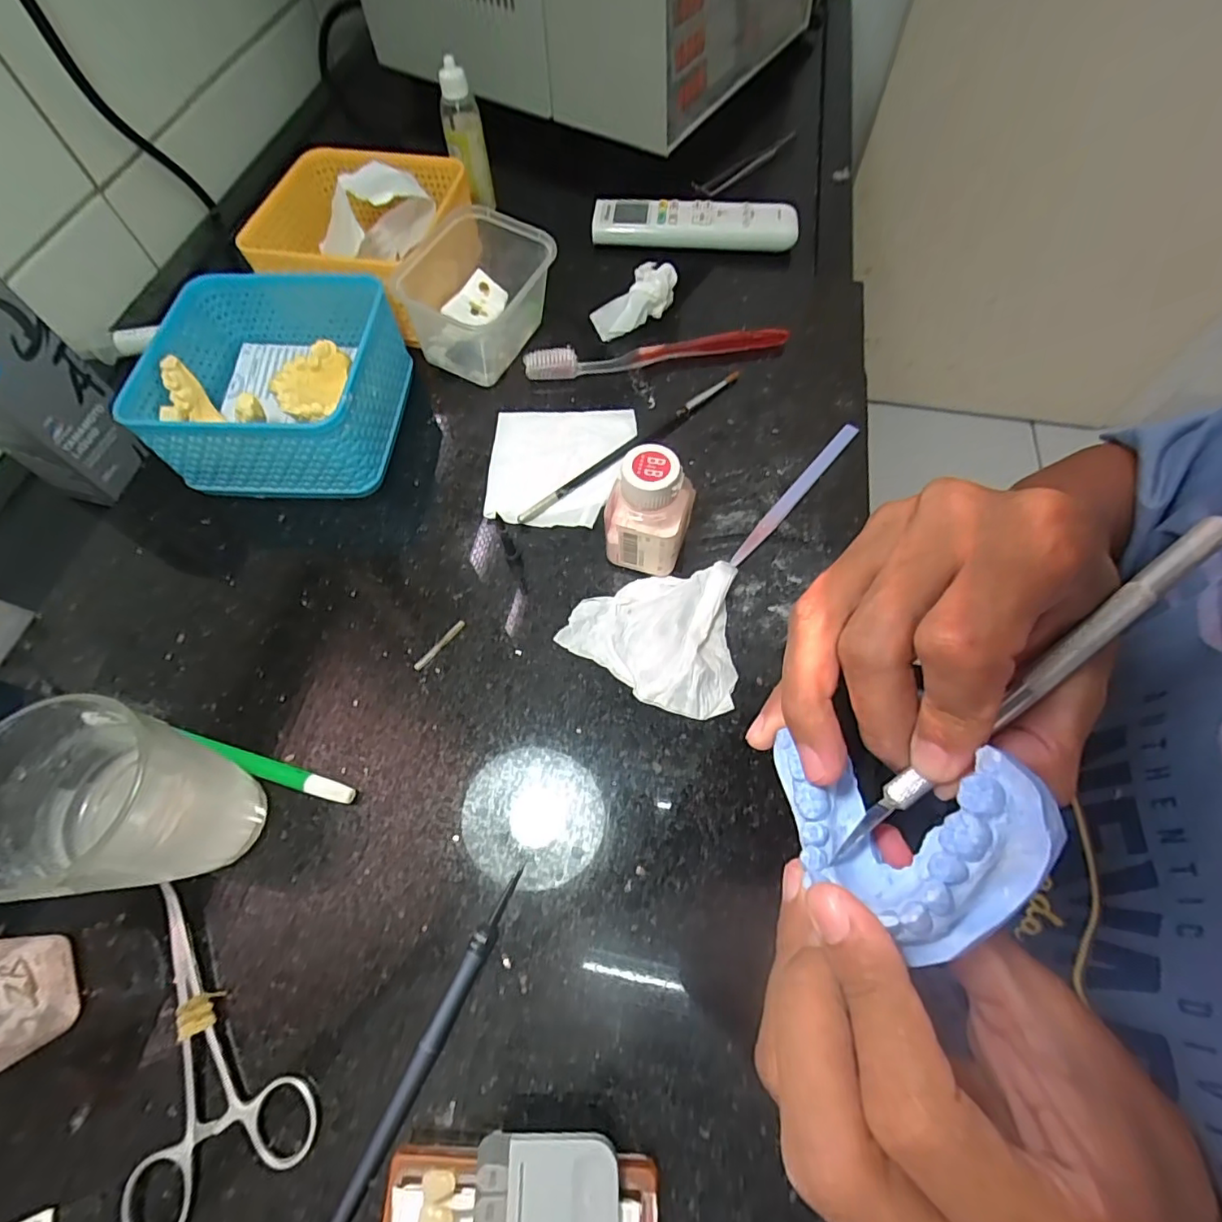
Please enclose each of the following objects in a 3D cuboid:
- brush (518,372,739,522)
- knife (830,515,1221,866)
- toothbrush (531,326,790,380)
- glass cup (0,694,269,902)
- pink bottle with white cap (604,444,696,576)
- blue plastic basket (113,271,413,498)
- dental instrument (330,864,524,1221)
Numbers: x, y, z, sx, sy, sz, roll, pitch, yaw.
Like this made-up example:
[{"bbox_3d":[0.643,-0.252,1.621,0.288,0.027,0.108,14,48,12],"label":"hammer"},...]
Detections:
[{"bbox_3d":[0.016,-0.112,0.365,0.185,0.008,0.012,-38,68,-16],"label":"brush"},{"bbox_3d":[0.114,0.022,0.154,0.136,0.010,0.008,-43,68,4],"label":"knife"},{"bbox_3d":[0.033,-0.187,0.399,0.187,0.015,0.018,-8,64,-2],"label":"toothbrush"},{"bbox_3d":[-0.197,0.082,0.229,0.061,0.091,0.063,-1,64,2],"label":"glass cup"},{"bbox_3d":[0.021,-0.052,0.300,0.041,0.071,0.034,13,65,8],"label":"pink bottle with white cap"},{"bbox_3d":[-0.211,-0.142,0.356,0.135,0.064,0.128,1,64,3],"label":"blue plastic basket"},{"bbox_3d":[-0.076,0.182,0.224,0.009,0.009,0.152,23,67,13],"label":"dental instrument"}]

